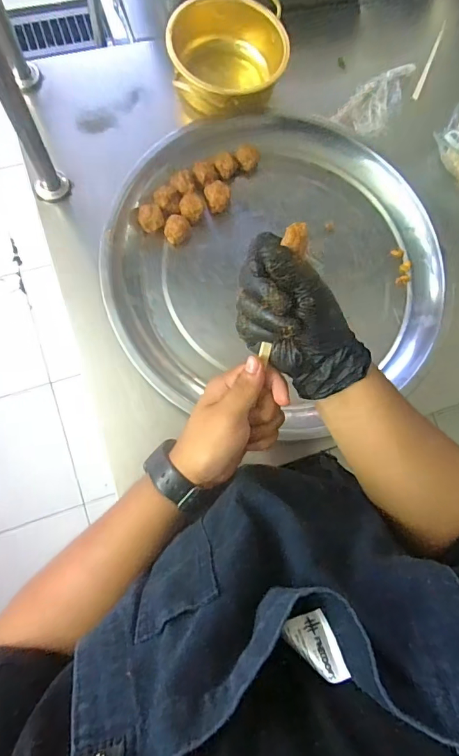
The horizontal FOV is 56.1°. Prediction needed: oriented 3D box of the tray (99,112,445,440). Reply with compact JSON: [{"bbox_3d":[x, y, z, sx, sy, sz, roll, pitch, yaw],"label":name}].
[{"bbox_3d":[0.067,-0.157,0.614,0.458,0.071,0.437,1,78,-6],"label":"tray"}]

